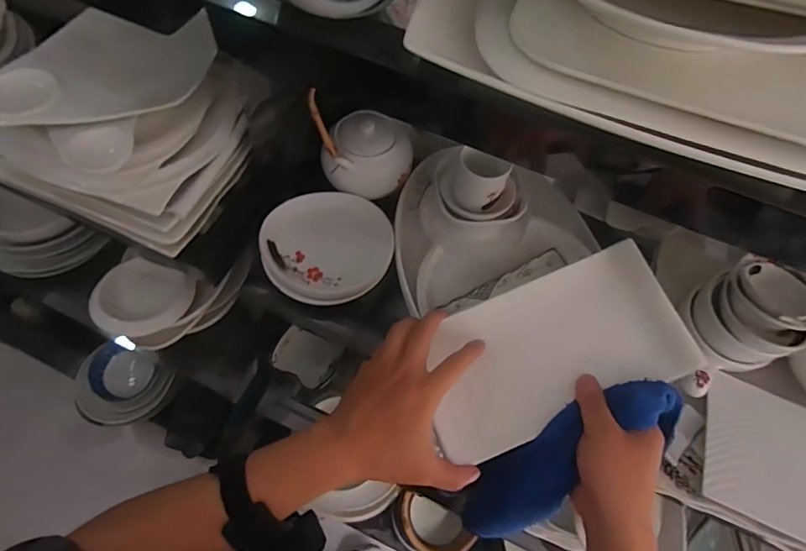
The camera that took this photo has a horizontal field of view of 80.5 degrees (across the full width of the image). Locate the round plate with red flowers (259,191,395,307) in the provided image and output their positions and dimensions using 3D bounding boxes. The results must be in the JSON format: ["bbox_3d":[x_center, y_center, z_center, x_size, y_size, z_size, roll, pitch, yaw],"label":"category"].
[{"bbox_3d":[-0.103,-0.039,0.642,0.171,0.025,0.150,6,79,2],"label":"round plate with red flowers"}]

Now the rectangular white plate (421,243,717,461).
[{"bbox_3d":[0.139,0.072,0.454,0.241,0.027,0.131,-23,75,-1],"label":"rectangular white plate"}]

